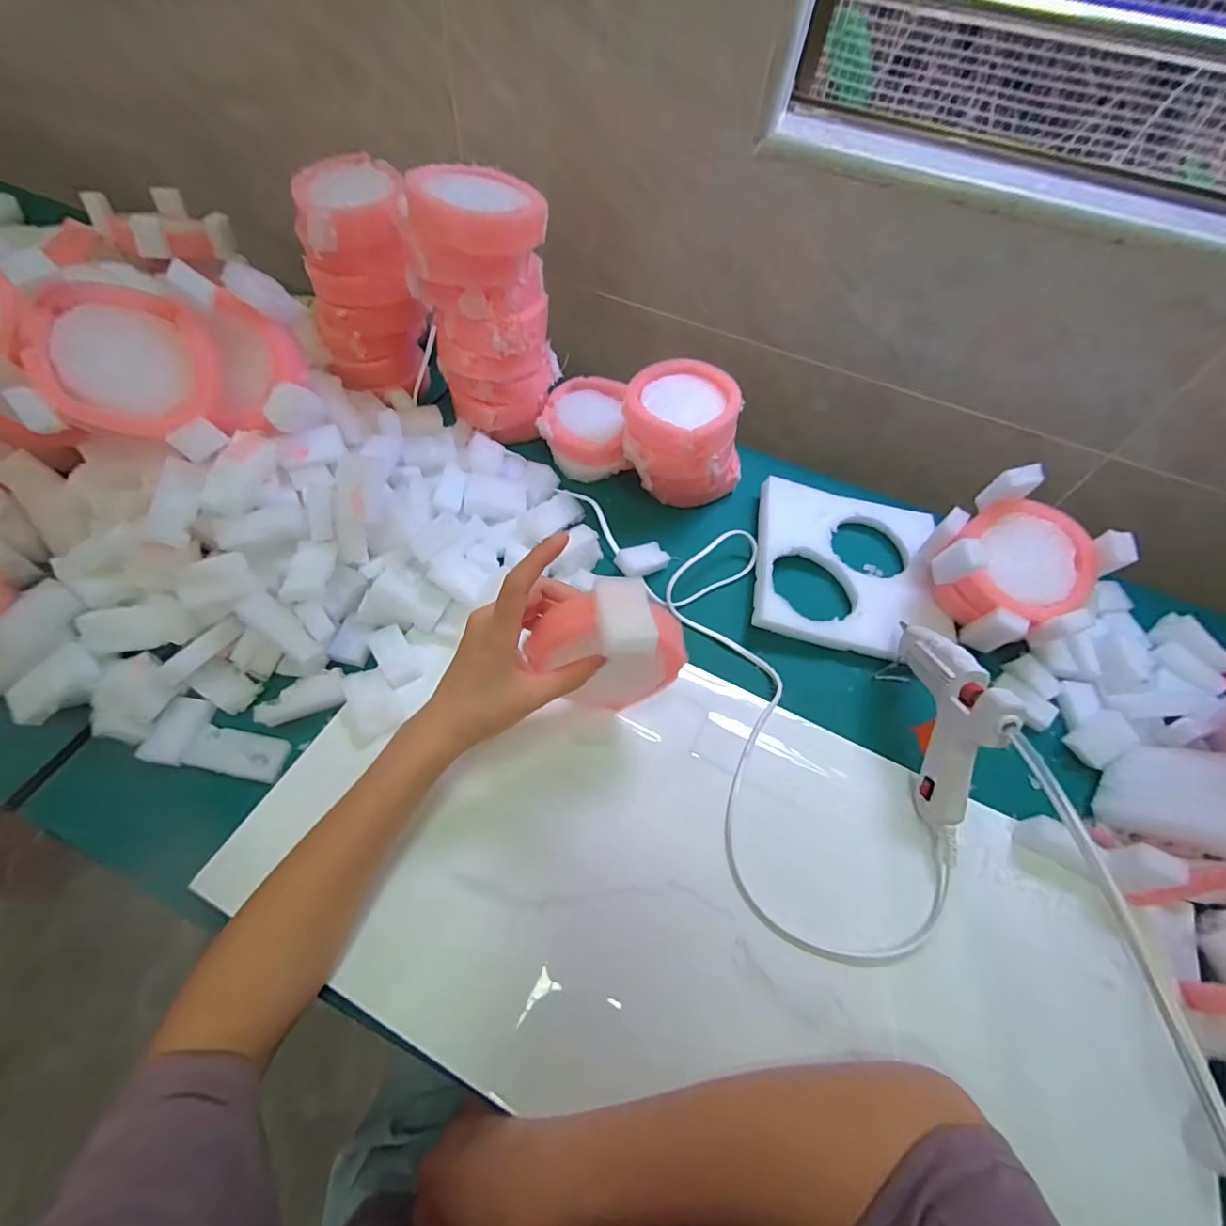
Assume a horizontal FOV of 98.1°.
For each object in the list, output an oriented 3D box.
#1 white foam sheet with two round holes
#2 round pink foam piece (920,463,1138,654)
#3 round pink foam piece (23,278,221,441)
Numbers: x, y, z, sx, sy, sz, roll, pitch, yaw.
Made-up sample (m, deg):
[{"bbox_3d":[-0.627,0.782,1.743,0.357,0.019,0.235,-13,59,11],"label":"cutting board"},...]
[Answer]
[{"bbox_3d":[0.224,-0.046,0.501,0.174,0.024,0.184,11,57,2],"label":"white foam sheet with two round holes"},{"bbox_3d":[0.335,-0.039,0.449,0.102,0.096,0.126,-36,67,-24],"label":"round pink foam piece"},{"bbox_3d":[-0.327,-0.169,0.361,0.094,0.091,0.019,6,13,-34],"label":"round pink foam piece"}]

